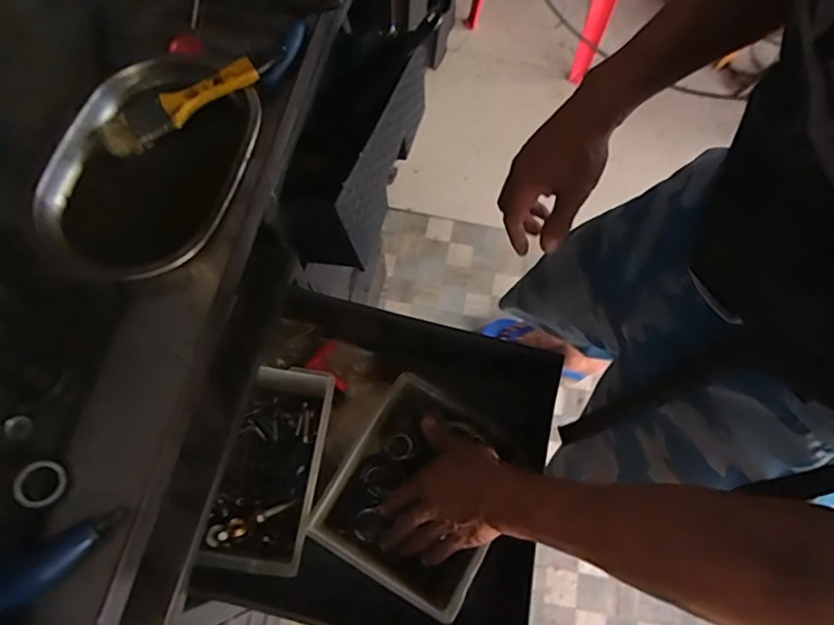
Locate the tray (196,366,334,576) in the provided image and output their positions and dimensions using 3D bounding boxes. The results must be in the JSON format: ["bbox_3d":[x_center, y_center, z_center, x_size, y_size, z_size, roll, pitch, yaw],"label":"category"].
[{"bbox_3d":[-0.150,0.167,0.576,0.101,0.086,0.198,10,68,1],"label":"tray"}]

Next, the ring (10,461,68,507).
[{"bbox_3d":[-0.253,0.115,0.361,0.030,0.006,0.031,1,68,-3],"label":"ring"}]

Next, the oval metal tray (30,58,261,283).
[{"bbox_3d":[-0.220,-0.130,0.453,0.150,0.023,0.222,16,68,3],"label":"oval metal tray"}]

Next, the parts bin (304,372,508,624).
[{"bbox_3d":[0.006,0.186,0.582,0.166,0.095,0.200,27,69,9],"label":"parts bin"}]

